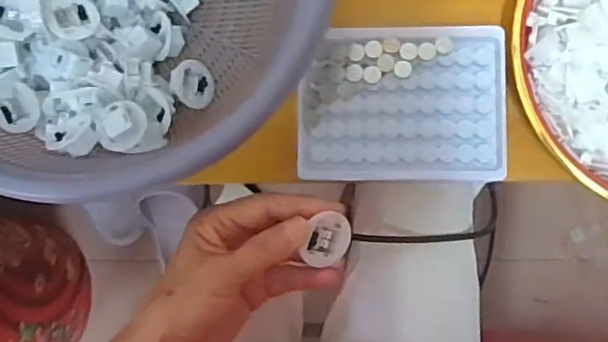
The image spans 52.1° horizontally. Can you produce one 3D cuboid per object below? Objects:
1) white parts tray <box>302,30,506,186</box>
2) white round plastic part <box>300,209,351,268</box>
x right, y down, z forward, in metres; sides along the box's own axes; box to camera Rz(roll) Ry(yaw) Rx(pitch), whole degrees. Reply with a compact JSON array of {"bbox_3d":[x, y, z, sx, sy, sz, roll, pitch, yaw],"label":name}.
[{"bbox_3d":[0.063,-0.042,0.399,0.128,0.020,0.096,0,87,5],"label":"white parts tray"},{"bbox_3d":[0.014,0.039,0.353,0.028,0.007,0.026,-6,105,-23],"label":"white round plastic part"}]

